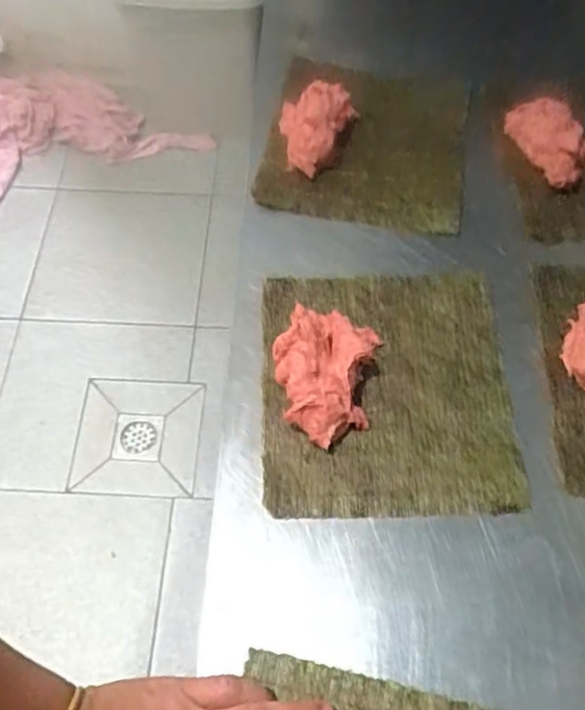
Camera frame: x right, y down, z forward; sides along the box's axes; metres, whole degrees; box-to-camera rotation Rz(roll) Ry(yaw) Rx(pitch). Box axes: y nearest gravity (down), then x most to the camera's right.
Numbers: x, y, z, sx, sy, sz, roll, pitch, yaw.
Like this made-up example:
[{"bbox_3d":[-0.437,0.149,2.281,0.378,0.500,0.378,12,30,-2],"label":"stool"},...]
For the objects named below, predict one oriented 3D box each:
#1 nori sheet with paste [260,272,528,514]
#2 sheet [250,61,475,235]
[{"bbox_3d":[0.070,0.016,0.490,0.180,0.029,0.200,-1,60,0],"label":"nori sheet with paste"},{"bbox_3d":[0.072,-0.211,0.608,0.178,0.030,0.203,9,61,6],"label":"sheet"}]

